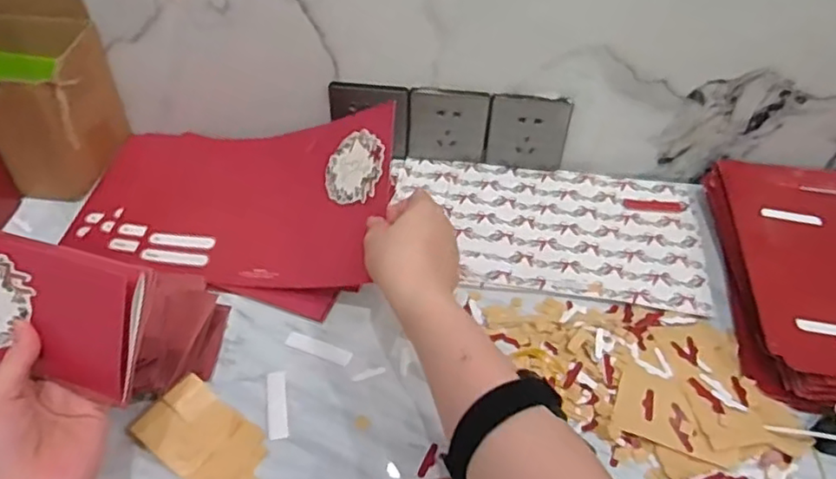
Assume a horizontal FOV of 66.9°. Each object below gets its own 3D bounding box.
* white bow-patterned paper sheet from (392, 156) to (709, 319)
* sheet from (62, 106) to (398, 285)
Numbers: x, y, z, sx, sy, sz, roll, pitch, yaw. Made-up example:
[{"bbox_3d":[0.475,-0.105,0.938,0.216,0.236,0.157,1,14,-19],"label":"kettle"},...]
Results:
[{"bbox_3d":[0.135,-0.013,0.648,0.325,0.009,0.176,8,48,4],"label":"white bow-patterned paper sheet"},{"bbox_3d":[-0.163,-0.048,0.610,0.298,0.108,0.178,14,48,9],"label":"sheet"}]

